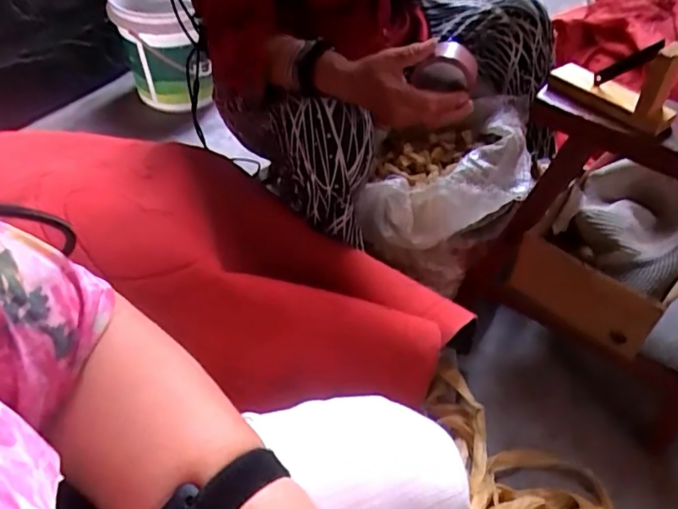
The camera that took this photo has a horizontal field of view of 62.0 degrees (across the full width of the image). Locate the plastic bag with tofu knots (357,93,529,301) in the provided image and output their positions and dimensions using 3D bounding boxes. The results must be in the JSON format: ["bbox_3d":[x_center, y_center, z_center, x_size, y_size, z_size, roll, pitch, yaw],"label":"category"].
[{"bbox_3d":[0.183,-0.116,0.958,0.252,0.187,0.286,11,47,8],"label":"plastic bag with tofu knots"}]

